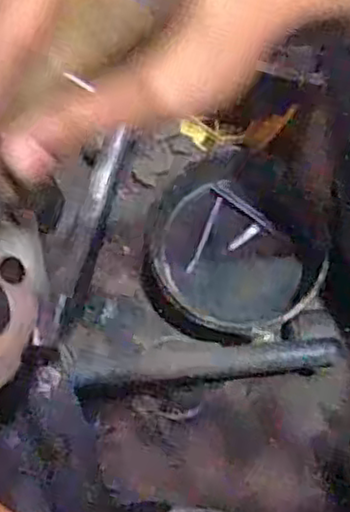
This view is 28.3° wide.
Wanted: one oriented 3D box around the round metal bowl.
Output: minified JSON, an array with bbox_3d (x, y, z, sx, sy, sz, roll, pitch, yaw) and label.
[{"bbox_3d":[0.064,-0.014,0.790,0.220,0.062,0.212,0,79,1],"label":"round metal bowl"}]

